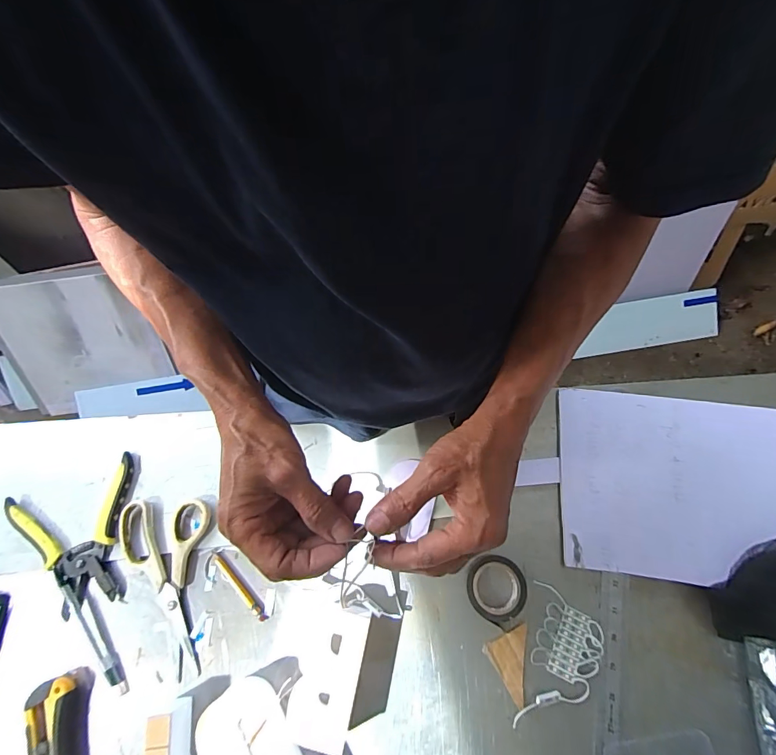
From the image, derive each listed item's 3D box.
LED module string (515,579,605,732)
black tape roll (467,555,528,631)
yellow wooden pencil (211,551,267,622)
[{"bbox_3d":[0.173,0.275,0.400,0.072,0.019,0.119,12,71,11],"label":"LED module string"},{"bbox_3d":[0.112,0.219,0.425,0.060,0.016,0.059,-1,70,2],"label":"black tape roll"},{"bbox_3d":[-0.164,0.228,0.444,0.011,0.005,0.091,-43,74,-12],"label":"yellow wooden pencil"}]

